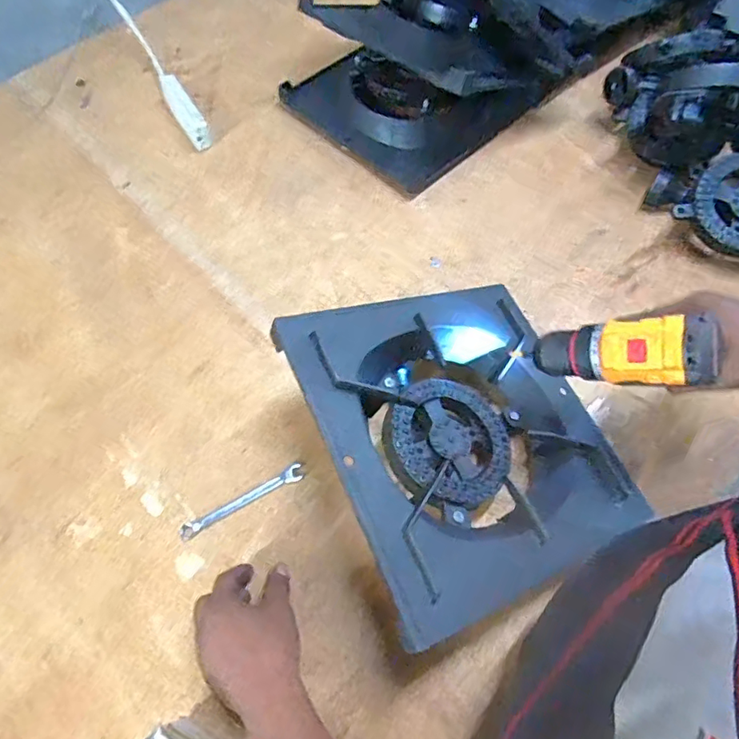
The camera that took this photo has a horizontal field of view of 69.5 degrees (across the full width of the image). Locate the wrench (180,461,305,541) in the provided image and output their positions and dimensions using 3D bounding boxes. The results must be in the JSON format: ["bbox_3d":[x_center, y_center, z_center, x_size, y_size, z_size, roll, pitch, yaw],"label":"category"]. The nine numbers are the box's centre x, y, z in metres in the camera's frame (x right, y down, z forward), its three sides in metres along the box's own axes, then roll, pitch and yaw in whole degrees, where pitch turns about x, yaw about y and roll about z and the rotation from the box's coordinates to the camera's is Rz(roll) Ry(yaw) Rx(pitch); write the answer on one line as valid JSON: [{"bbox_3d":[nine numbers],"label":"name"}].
[{"bbox_3d":[-0.135,0.141,0.568,0.140,0.004,0.020,-28,66,-13],"label":"wrench"}]

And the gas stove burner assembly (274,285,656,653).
[{"bbox_3d":[0.088,0.061,0.525,0.291,0.063,0.297,-13,65,-30],"label":"gas stove burner assembly"}]

